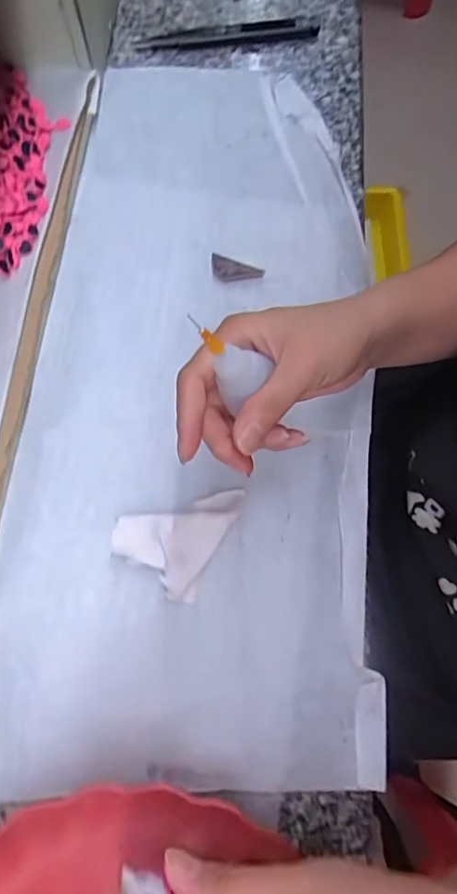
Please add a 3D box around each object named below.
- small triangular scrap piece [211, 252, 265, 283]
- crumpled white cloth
[{"bbox_3d":[0.005,-0.123,0.376,0.038,0.005,0.017,21,76,3],"label":"small triangular scrap piece"},{"bbox_3d":[-0.033,0.048,0.327,0.060,0.009,0.073,28,77,5],"label":"crumpled white cloth"}]

